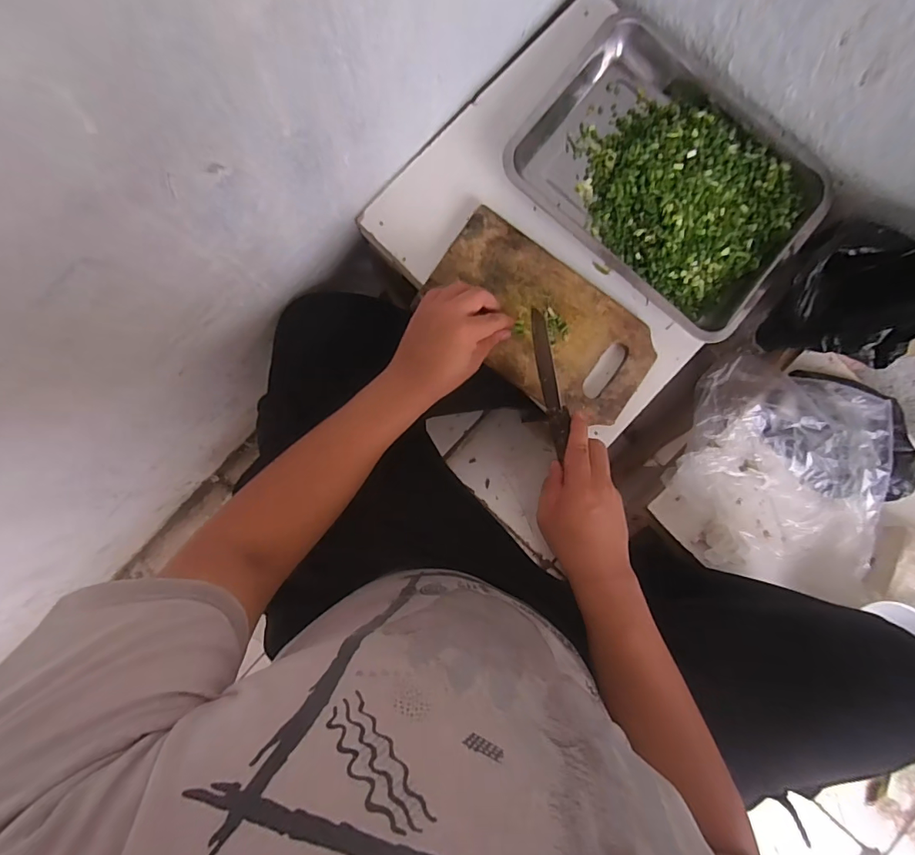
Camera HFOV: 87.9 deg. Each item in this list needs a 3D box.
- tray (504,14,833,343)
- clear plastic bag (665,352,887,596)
[{"bbox_3d":[0.257,-0.303,0.573,0.345,0.039,0.260,38,86,-1],"label":"tray"},{"bbox_3d":[0.462,0.068,0.663,0.304,0.066,0.292,19,87,-2],"label":"clear plastic bag"}]

